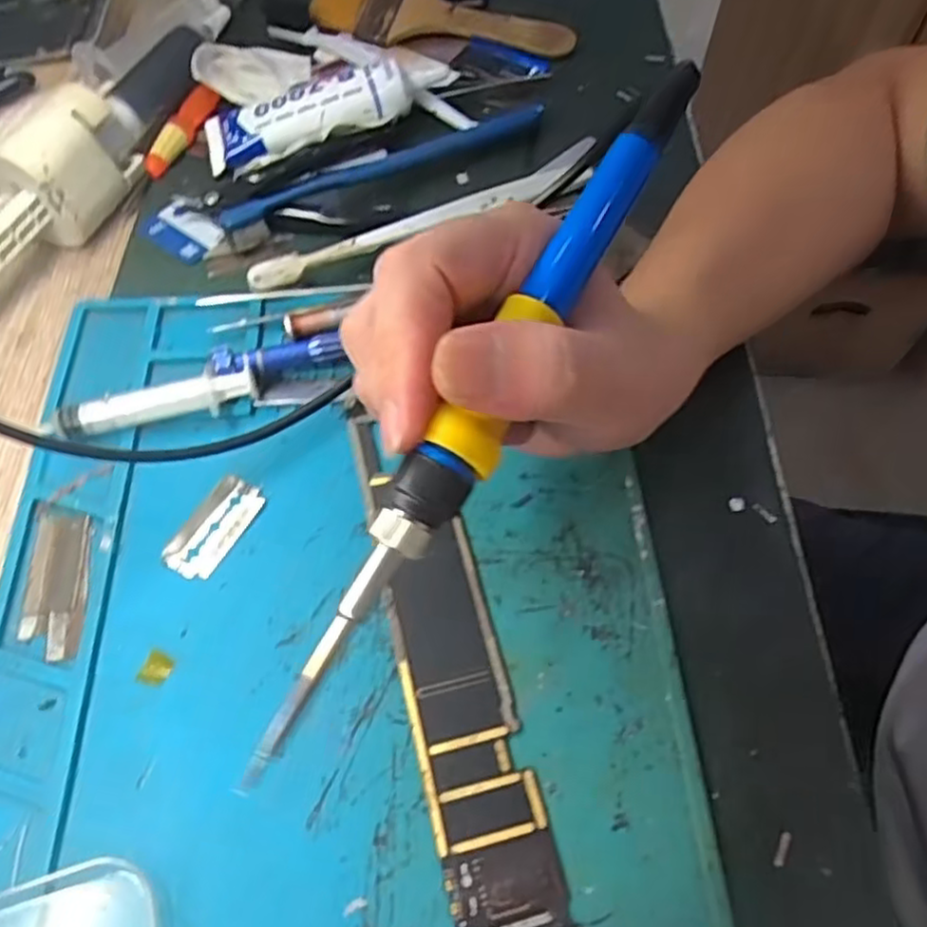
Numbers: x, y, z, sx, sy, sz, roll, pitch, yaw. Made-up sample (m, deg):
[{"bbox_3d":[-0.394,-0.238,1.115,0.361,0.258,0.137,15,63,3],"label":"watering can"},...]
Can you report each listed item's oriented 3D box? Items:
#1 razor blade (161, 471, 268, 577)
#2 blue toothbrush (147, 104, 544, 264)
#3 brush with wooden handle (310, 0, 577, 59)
[{"bbox_3d":[-0.098,0.025,0.283,0.022,0.004,0.043,26,63,14],"label":"razor blade"},{"bbox_3d":[-0.055,-0.157,0.380,0.222,0.015,0.039,-19,61,-11],"label":"blue toothbrush"},{"bbox_3d":[-0.012,-0.283,0.448,0.161,0.025,0.051,16,61,9],"label":"brush with wooden handle"}]

